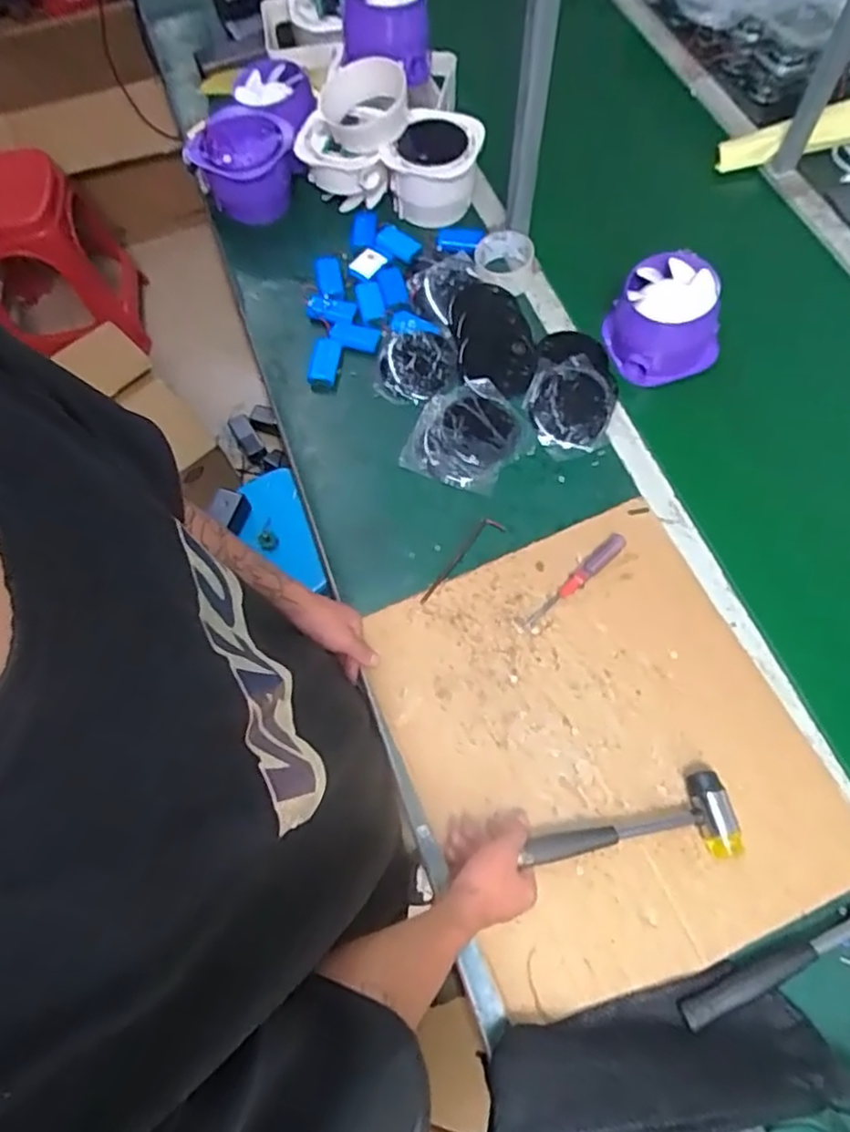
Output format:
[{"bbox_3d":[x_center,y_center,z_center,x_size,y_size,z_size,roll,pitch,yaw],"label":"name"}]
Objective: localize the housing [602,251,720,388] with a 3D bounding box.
[{"bbox_3d":[0.314,-0.314,0.856,0.135,0.097,0.124,-1,67,3],"label":"housing"}]

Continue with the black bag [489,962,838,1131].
[{"bbox_3d":[0.195,0.417,0.544,0.292,0.088,0.096,-13,67,-2],"label":"black bag"}]

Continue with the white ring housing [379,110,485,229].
[{"bbox_3d":[0.016,-0.595,0.983,0.128,0.076,0.127,16,69,10],"label":"white ring housing"}]

